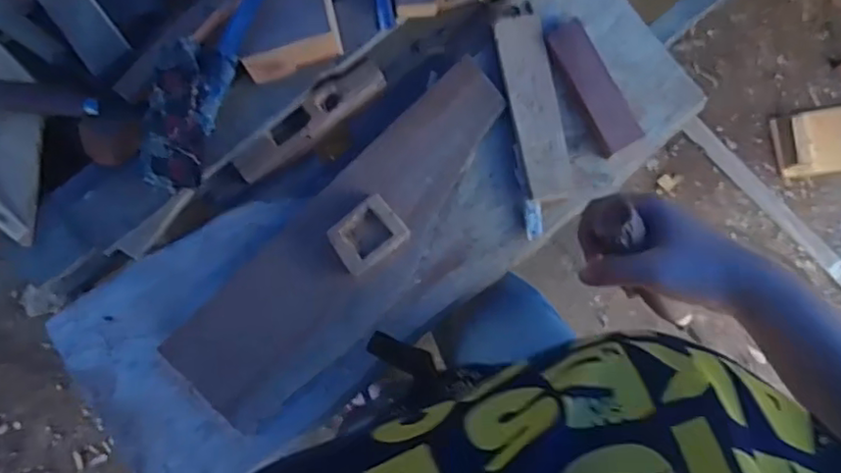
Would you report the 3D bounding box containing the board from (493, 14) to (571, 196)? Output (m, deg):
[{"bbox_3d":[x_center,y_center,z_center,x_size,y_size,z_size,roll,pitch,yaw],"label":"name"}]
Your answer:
[{"bbox_3d":[0.147,-0.165,0.786,0.060,0.019,0.238,-10,84,-5],"label":"board"}]

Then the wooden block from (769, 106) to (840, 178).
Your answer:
[{"bbox_3d":[1.007,-0.235,1.476,0.305,0.057,0.154,-11,84,-6],"label":"wooden block"}]

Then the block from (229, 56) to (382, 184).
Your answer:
[{"bbox_3d":[-0.139,-0.146,0.787,0.215,0.028,0.050,-36,111,-5],"label":"block"}]

